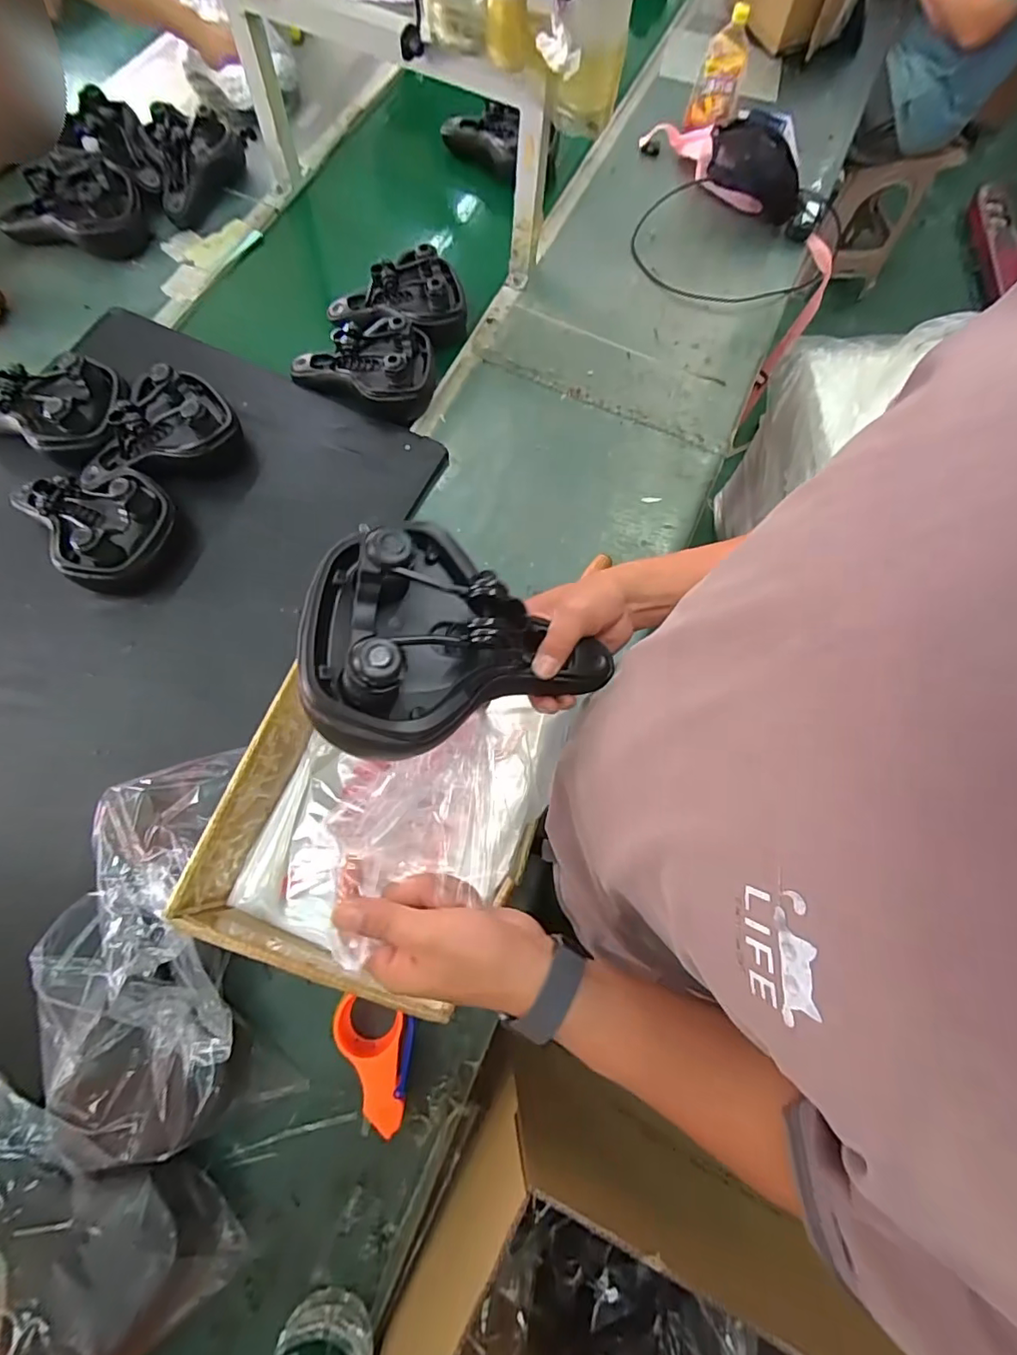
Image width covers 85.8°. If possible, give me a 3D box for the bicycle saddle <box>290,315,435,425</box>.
[{"bbox_3d":[-0.256,-0.543,0.957,0.246,0.092,0.165,8,72,0],"label":"bicycle saddle"}]

